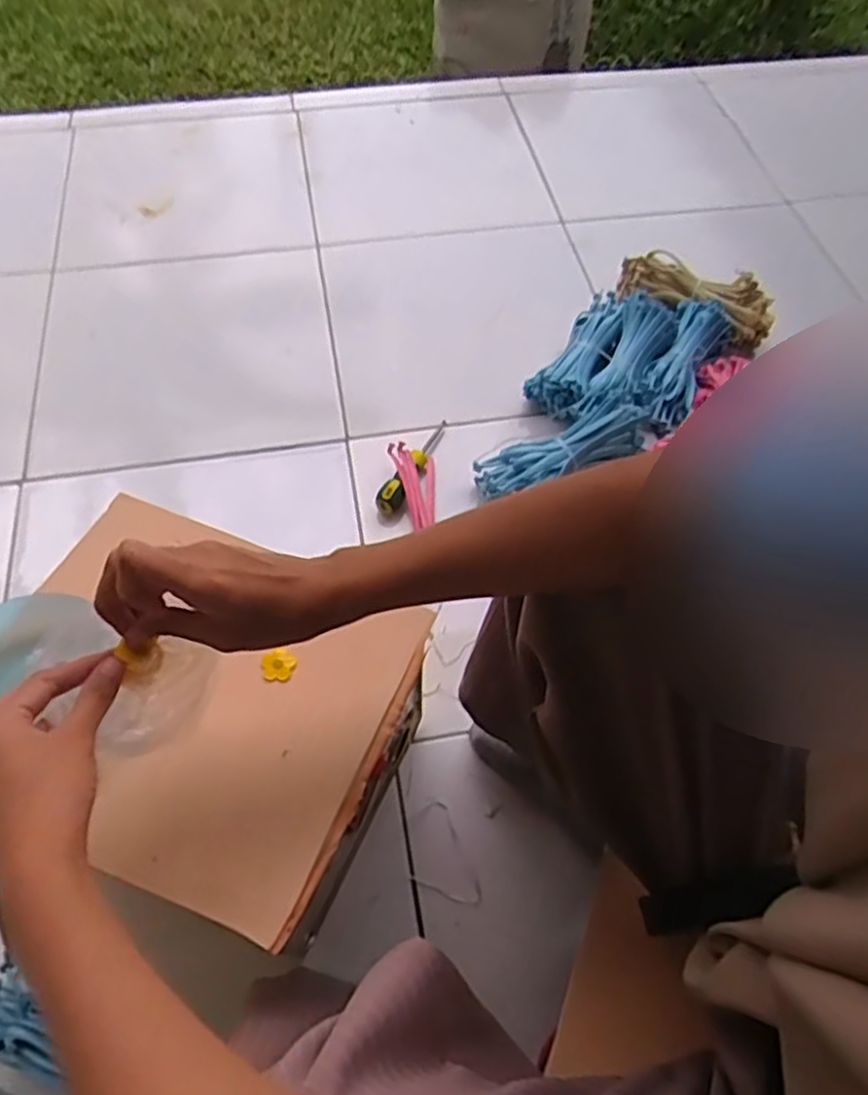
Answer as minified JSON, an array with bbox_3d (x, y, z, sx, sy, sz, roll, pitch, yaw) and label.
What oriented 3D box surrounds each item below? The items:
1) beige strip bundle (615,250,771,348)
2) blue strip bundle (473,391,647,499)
[{"bbox_3d":[0.373,-0.358,1.048,0.230,0.082,0.091,31,63,16],"label":"beige strip bundle"},{"bbox_3d":[0.156,-0.115,0.876,0.219,0.041,0.077,-23,63,0],"label":"blue strip bundle"}]

